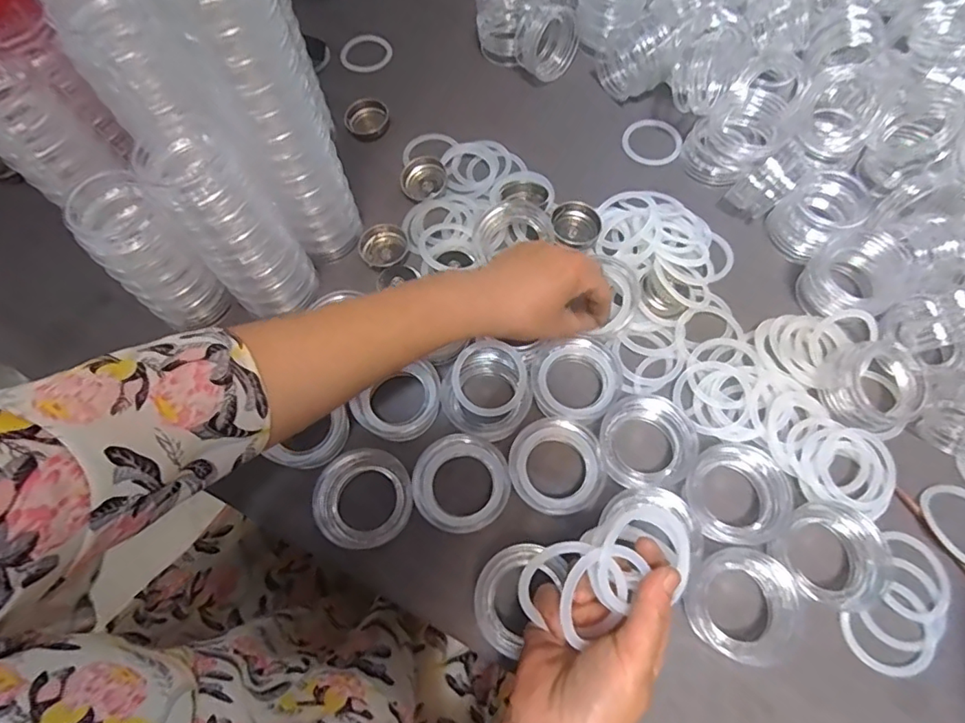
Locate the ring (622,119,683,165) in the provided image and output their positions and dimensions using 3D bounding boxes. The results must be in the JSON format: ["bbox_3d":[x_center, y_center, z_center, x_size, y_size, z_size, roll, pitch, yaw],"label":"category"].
[{"bbox_3d":[0.170,-0.223,0.549,0.058,0.007,0.061,-1,66,2],"label":"ring"}]

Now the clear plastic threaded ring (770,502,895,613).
[{"bbox_3d":[0.238,0.131,0.373,0.072,0.020,0.066,0,77,-1],"label":"clear plastic threaded ring"}]

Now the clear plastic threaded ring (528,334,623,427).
[{"bbox_3d":[0.071,0.014,0.423,0.069,0.022,0.067,-7,66,0],"label":"clear plastic threaded ring"}]

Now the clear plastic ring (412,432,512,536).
[{"bbox_3d":[-0.016,0.087,0.396,0.068,0.023,0.068,-1,66,2],"label":"clear plastic ring"}]

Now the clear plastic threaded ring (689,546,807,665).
[{"bbox_3d":[0.177,0.164,0.367,0.068,0.016,0.069,-1,66,2],"label":"clear plastic threaded ring"}]

